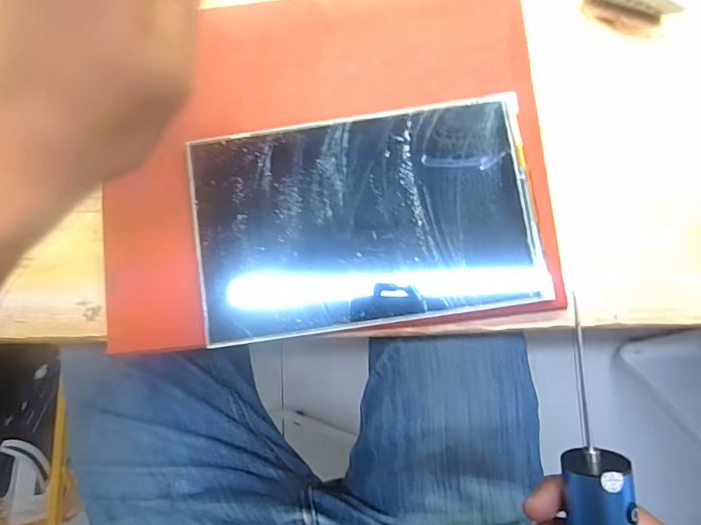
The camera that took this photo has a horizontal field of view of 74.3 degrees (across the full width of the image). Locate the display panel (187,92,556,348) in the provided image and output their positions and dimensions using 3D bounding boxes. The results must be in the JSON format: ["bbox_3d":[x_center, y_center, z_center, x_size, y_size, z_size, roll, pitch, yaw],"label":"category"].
[{"bbox_3d":[0.007,-0.024,0.250,0.179,0.004,0.112,-8,84,1],"label":"display panel"}]

